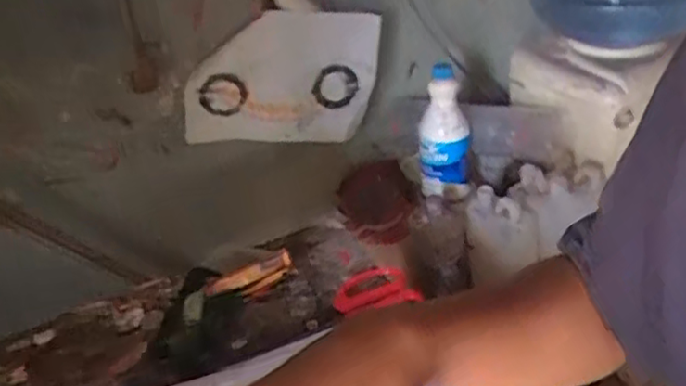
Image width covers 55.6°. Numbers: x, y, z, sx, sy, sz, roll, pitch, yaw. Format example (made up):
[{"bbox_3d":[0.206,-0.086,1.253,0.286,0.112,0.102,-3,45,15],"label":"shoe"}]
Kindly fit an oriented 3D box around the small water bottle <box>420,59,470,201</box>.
[{"bbox_3d":[0.159,-0.095,1.017,0.076,0.203,0.089,-3,10,7],"label":"small water bottle"}]

